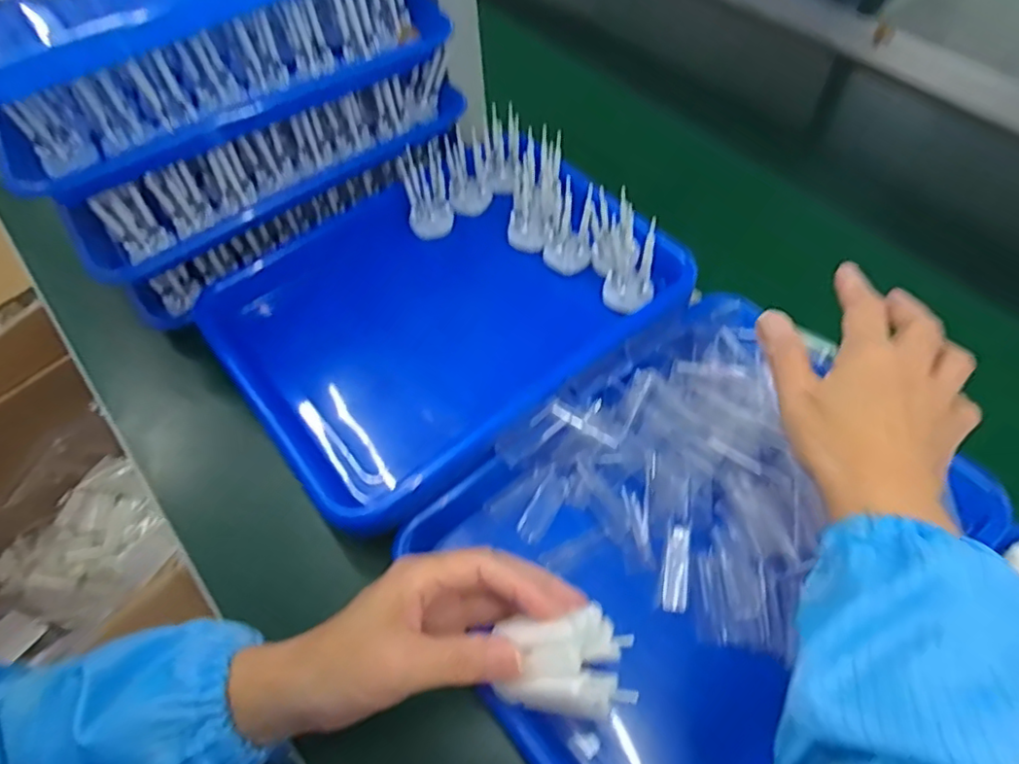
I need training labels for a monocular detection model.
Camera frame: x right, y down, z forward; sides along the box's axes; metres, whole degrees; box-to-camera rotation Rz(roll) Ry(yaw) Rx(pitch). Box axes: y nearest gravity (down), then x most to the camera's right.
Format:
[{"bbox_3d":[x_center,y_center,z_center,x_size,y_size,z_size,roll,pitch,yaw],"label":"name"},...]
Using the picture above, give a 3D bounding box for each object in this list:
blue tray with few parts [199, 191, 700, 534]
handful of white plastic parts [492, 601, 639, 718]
[{"bbox_3d":[-0.051,-0.057,0.494,0.322,0.051,0.244,-35,63,-18],"label":"blue tray with few parts"},{"bbox_3d":[0.027,0.135,0.296,0.066,0.032,0.046,-3,58,1],"label":"handful of white plastic parts"}]

